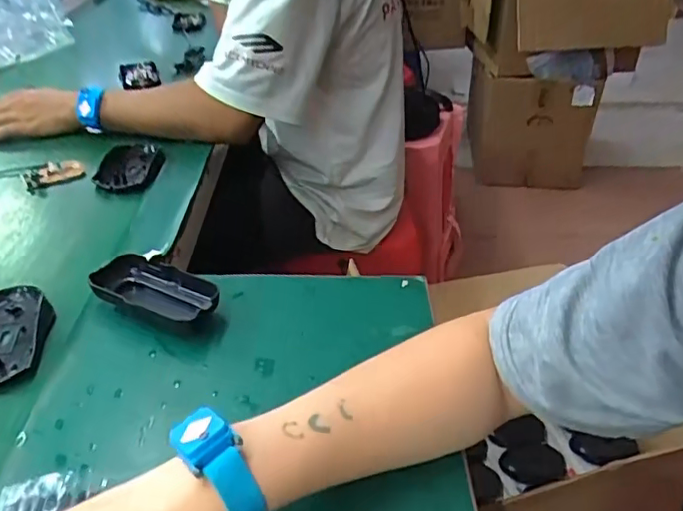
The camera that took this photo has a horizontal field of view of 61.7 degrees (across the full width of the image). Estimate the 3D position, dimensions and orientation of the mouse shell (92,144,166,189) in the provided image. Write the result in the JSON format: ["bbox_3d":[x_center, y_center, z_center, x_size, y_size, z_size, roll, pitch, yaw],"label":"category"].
[{"bbox_3d":[-0.259,-0.119,0.714,0.078,0.020,0.123,-1,35,-1],"label":"mouse shell"}]

